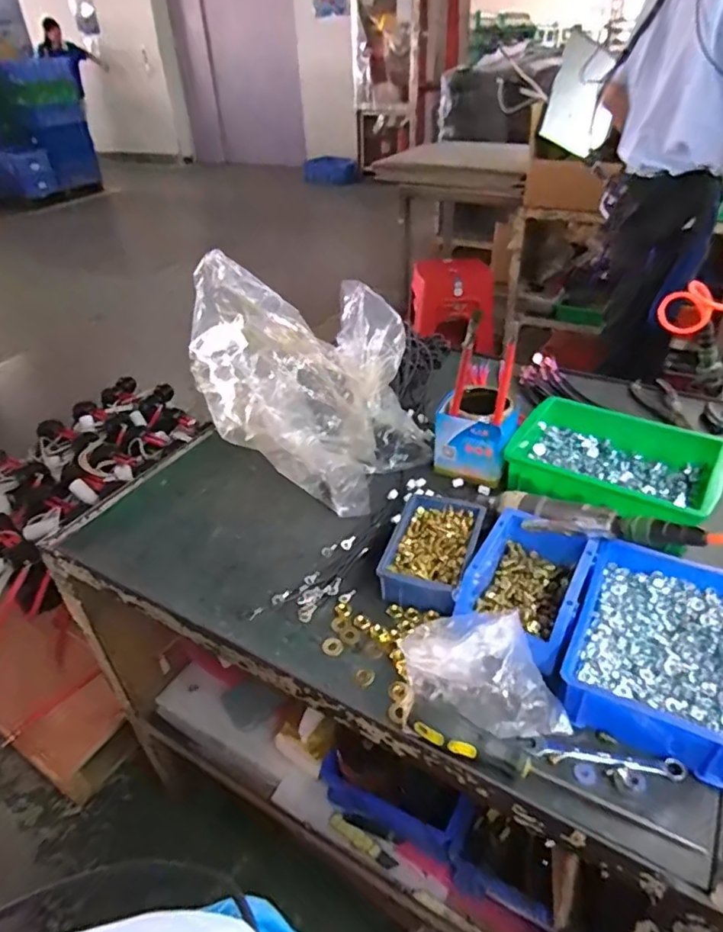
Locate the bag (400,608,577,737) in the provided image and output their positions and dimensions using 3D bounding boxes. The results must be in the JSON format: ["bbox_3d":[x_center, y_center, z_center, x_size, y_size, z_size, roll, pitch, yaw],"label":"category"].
[{"bbox_3d":[0.114,0.185,0.537,0.145,0.076,0.094,3,37,8],"label":"bag"}]

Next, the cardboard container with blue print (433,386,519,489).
[{"bbox_3d":[0.161,-0.043,0.810,0.103,0.108,0.088,13,39,20],"label":"cardboard container with blue print"}]

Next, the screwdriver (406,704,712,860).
[{"bbox_3d":[0.152,0.258,0.479,0.234,0.029,0.030,14,39,22],"label":"screwdriver"}]

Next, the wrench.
[{"bbox_3d":[0.206,0.250,0.494,0.131,0.010,0.017,7,37,13],"label":"wrench"}]

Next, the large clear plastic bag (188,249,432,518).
[{"bbox_3d":[-0.057,-0.116,0.799,0.312,0.259,0.290,-15,38,-17],"label":"large clear plastic bag"}]

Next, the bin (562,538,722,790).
[{"bbox_3d":[0.289,0.174,0.555,0.151,0.070,0.202,17,40,24],"label":"bin"}]

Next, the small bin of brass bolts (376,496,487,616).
[{"bbox_3d":[0.084,0.101,0.673,0.094,0.049,0.154,11,38,18],"label":"small bin of brass bolts"}]

